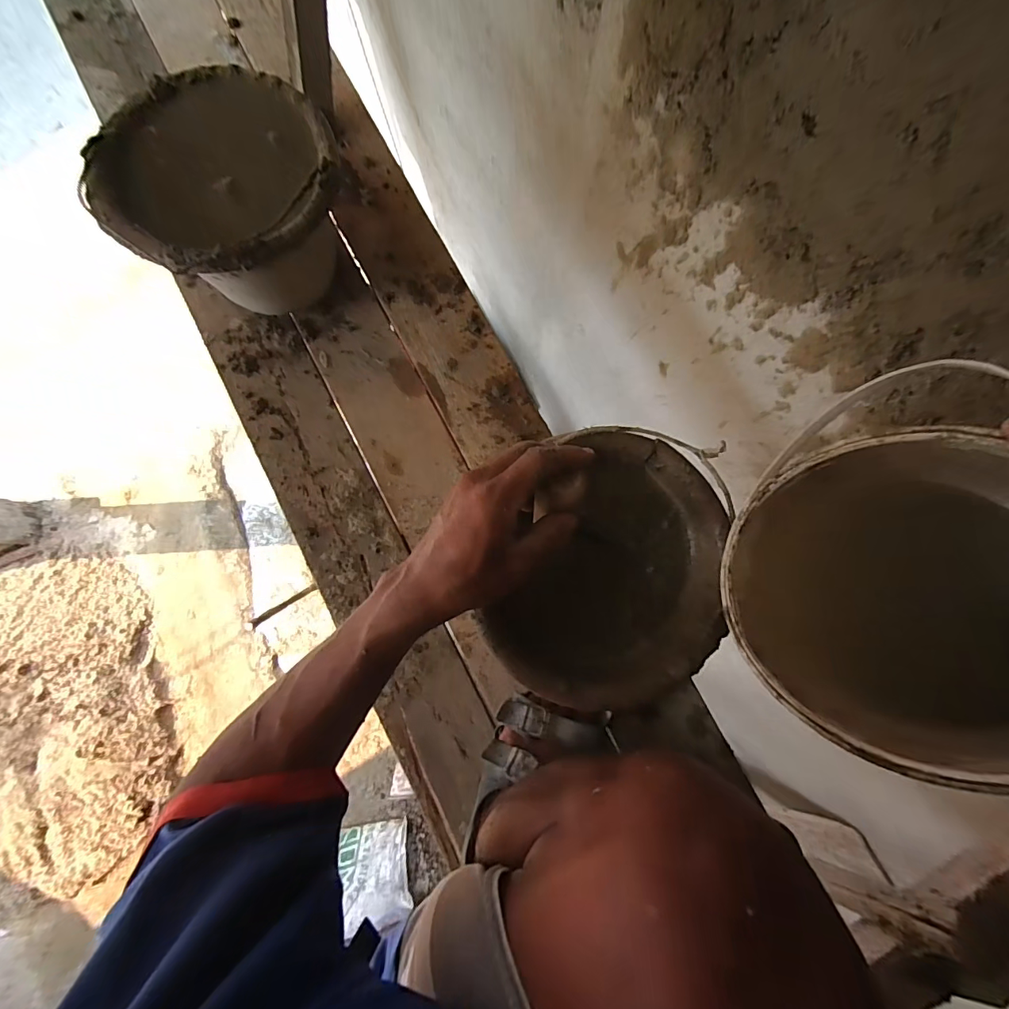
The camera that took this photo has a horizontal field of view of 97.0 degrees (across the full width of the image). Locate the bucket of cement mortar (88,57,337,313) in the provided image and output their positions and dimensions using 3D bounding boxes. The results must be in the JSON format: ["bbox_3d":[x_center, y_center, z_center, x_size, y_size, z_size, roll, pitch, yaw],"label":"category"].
[{"bbox_3d":[-0.304,-0.348,0.534,0.232,0.170,0.232,0,84,0],"label":"bucket of cement mortar"}]

